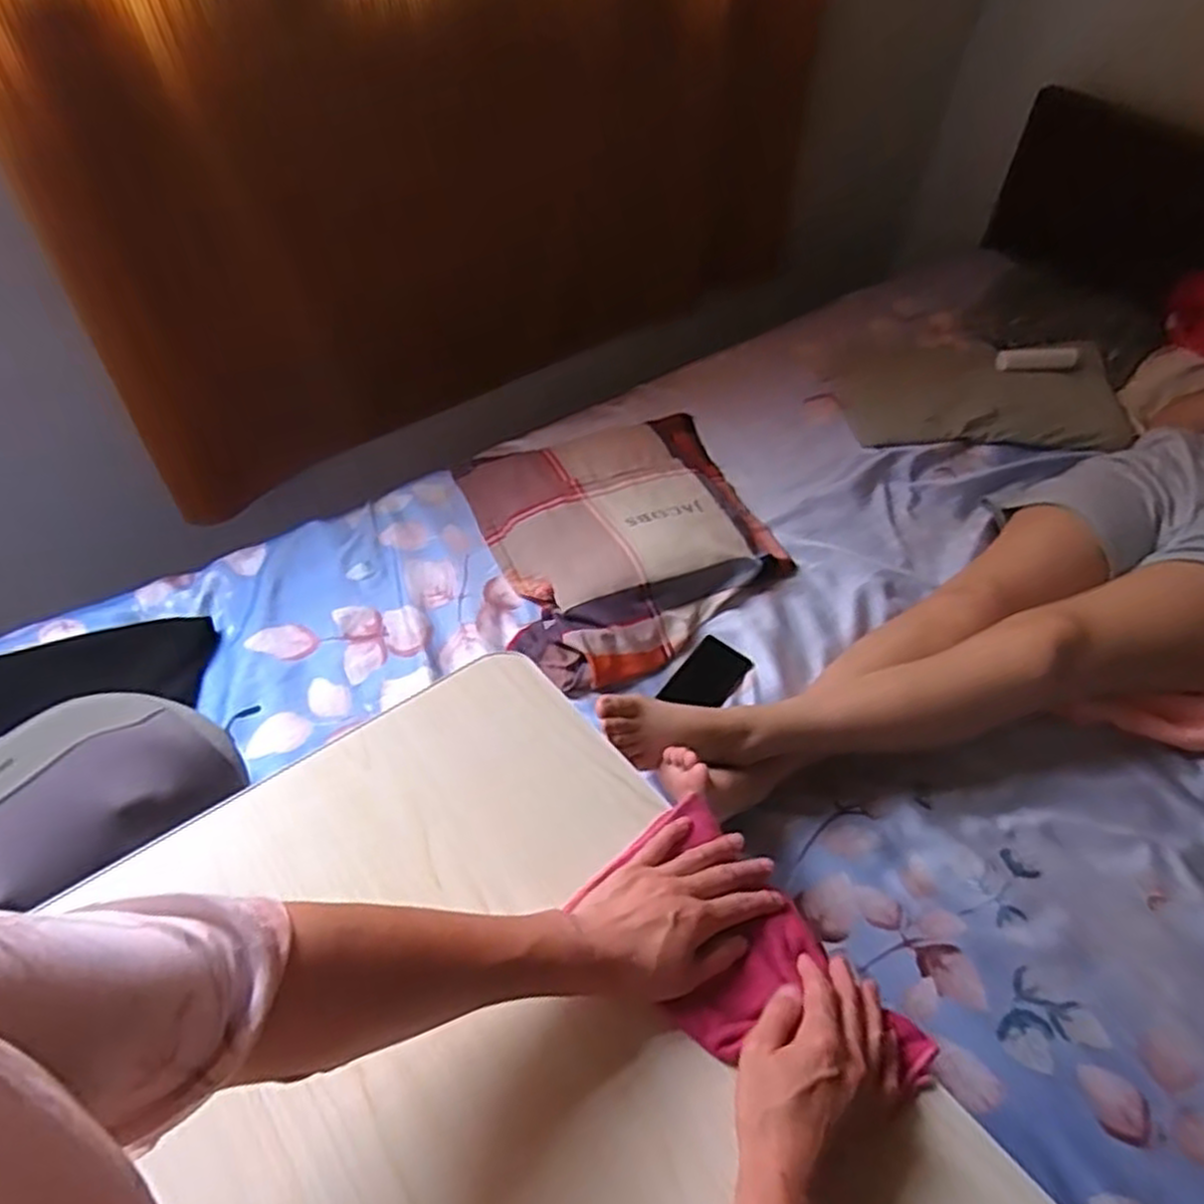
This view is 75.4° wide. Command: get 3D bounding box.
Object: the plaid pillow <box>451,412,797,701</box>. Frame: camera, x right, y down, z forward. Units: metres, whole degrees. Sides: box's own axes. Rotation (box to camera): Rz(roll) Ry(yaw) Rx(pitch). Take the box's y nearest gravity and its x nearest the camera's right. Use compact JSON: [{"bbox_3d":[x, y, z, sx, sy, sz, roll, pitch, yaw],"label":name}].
[{"bbox_3d":[0.037,-0.110,1.202,0.431,0.073,0.490,-14,54,-13],"label":"plaid pillow"}]

